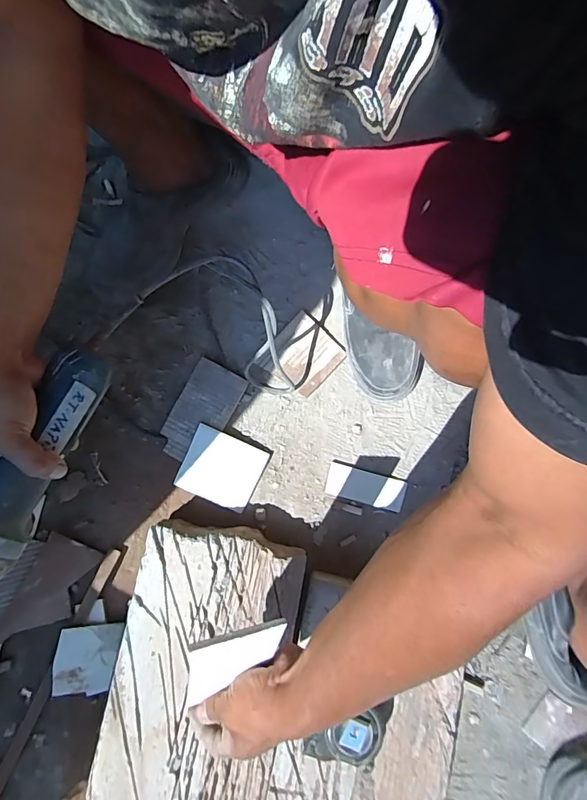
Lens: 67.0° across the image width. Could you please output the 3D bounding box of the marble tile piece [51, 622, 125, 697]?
[{"bbox_3d":[-0.269,0.334,0.574,0.074,0.006,0.084,12,74,-13],"label":"marble tile piece"}]

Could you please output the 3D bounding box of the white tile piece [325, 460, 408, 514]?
[{"bbox_3d":[0.102,0.121,0.623,0.109,0.009,0.047,15,79,2],"label":"white tile piece"}]

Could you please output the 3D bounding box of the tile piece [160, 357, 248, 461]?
[{"bbox_3d":[-0.131,0.019,0.629,0.076,0.009,0.143,28,87,-1],"label":"tile piece"}]

